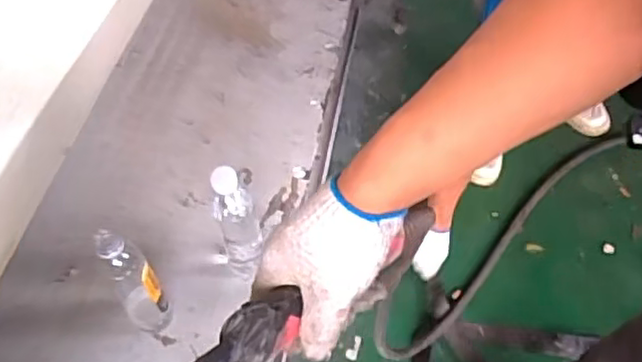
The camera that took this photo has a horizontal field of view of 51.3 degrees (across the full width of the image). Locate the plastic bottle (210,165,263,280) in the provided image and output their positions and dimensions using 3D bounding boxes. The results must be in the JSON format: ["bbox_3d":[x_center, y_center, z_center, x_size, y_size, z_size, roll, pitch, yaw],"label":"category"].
[{"bbox_3d":[-0.113,0.048,0.883,0.054,0.194,0.072,-13,52,-4],"label":"plastic bottle"}]

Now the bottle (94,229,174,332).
[{"bbox_3d":[-0.233,0.126,0.838,0.052,0.185,0.055,-3,52,4],"label":"bottle"}]

